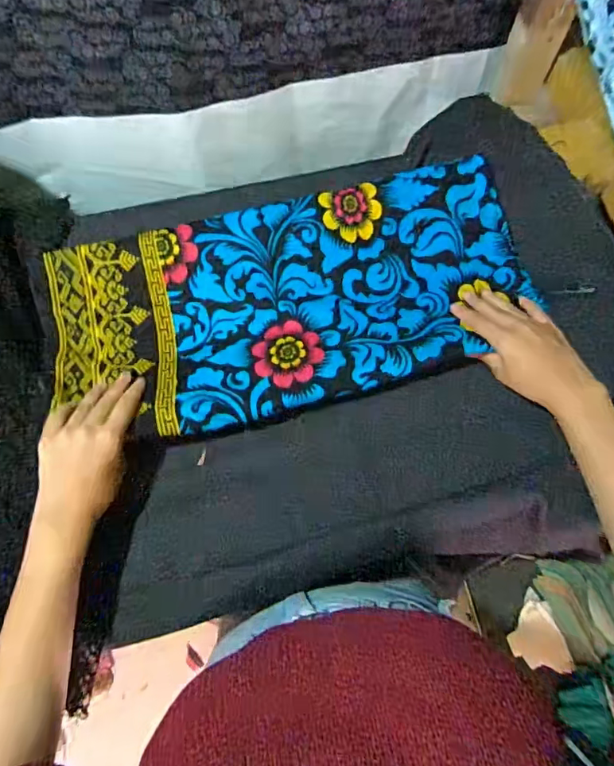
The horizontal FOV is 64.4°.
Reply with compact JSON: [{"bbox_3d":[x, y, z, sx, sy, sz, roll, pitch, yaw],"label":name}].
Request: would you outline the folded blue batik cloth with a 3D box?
[{"bbox_3d":[-0.009,-0.093,0.531,0.521,0.034,0.249,-14,72,-5],"label":"folded blue batik cloth"}]

